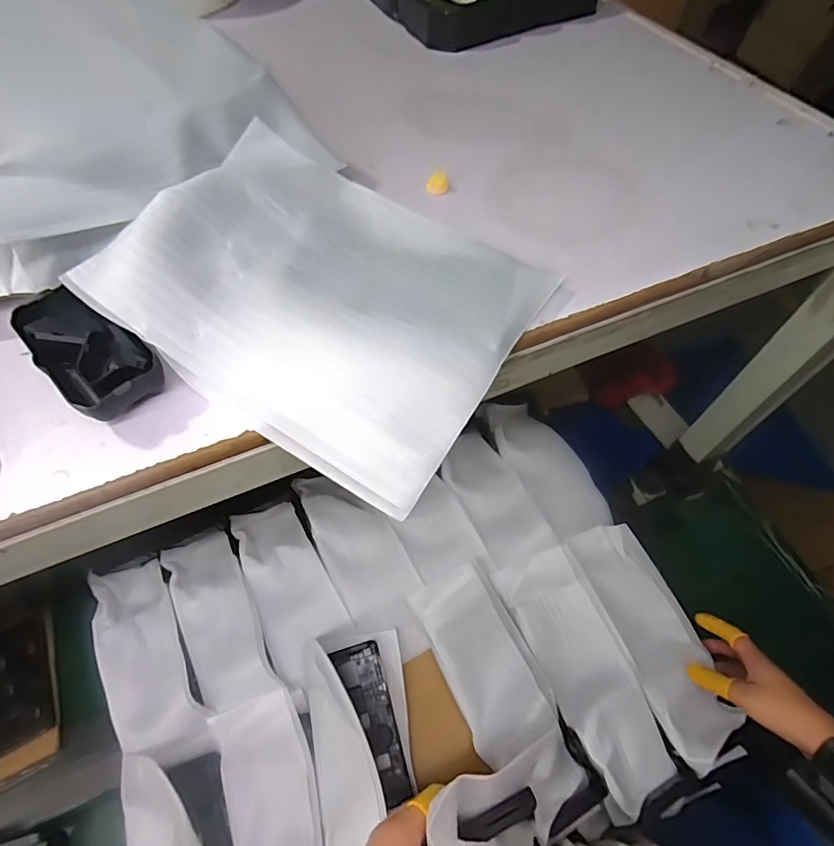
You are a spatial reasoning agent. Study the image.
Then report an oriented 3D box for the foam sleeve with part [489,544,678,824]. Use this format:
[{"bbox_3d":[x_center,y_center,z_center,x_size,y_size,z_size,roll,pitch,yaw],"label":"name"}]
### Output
[{"bbox_3d":[0.177,0.249,0.497,0.087,0.036,0.234,-21,60,-12],"label":"foam sleeve with part"}]

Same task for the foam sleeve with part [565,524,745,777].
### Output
[{"bbox_3d":[0.257,0.223,0.516,0.082,0.042,0.232,-17,64,-7],"label":"foam sleeve with part"}]

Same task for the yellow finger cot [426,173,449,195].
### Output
[{"bbox_3d":[0.017,-0.196,0.390,0.017,0.011,0.015,-1,59,3],"label":"yellow finger cot"}]

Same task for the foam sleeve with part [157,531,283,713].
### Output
[{"bbox_3d":[-0.225,0.218,0.539,0.082,0.017,0.193,-23,60,-13],"label":"foam sleeve with part"}]

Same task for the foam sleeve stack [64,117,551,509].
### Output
[{"bbox_3d":[-0.058,-0.088,0.303,0.245,0.028,0.194,33,66,10],"label":"foam sleeve stack"}]

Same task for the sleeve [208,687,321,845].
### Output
[{"bbox_3d":[-0.135,0.386,0.442,0.094,0.022,0.229,-23,60,4],"label":"sleeve"}]

